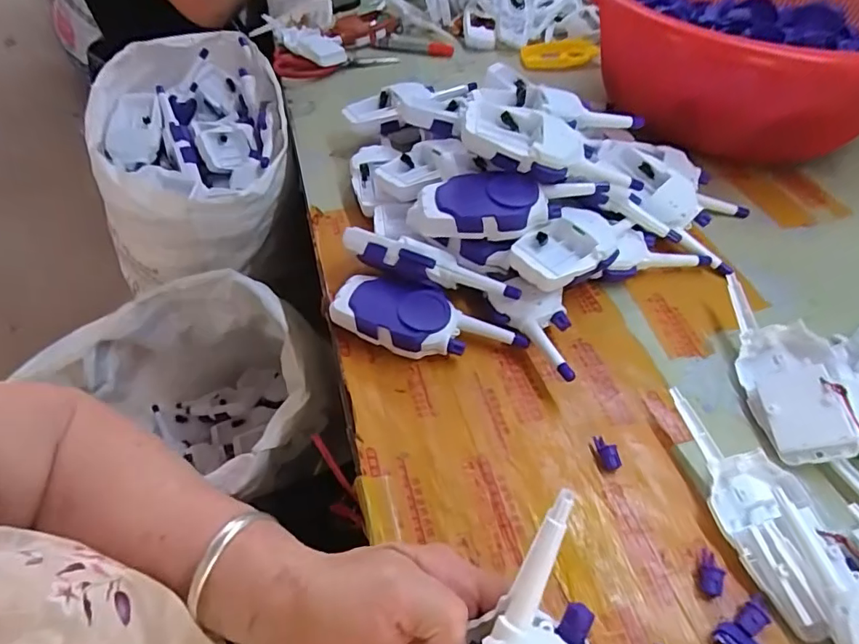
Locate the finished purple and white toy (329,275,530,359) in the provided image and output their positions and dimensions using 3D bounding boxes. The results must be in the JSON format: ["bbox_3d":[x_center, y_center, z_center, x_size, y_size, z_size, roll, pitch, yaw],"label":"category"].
[{"bbox_3d":[-0.003,0.001,0.451,0.165,0.039,0.057,10,51,9],"label":"finished purple and white toy"}]

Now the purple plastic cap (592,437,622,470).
[{"bbox_3d":[0.131,0.096,0.386,0.013,0.014,0.025,-6,51,-4],"label":"purple plastic cap"}]

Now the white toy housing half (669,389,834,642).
[{"bbox_3d":[0.222,0.119,0.354,0.060,0.026,0.157,-10,51,-7],"label":"white toy housing half"}]

